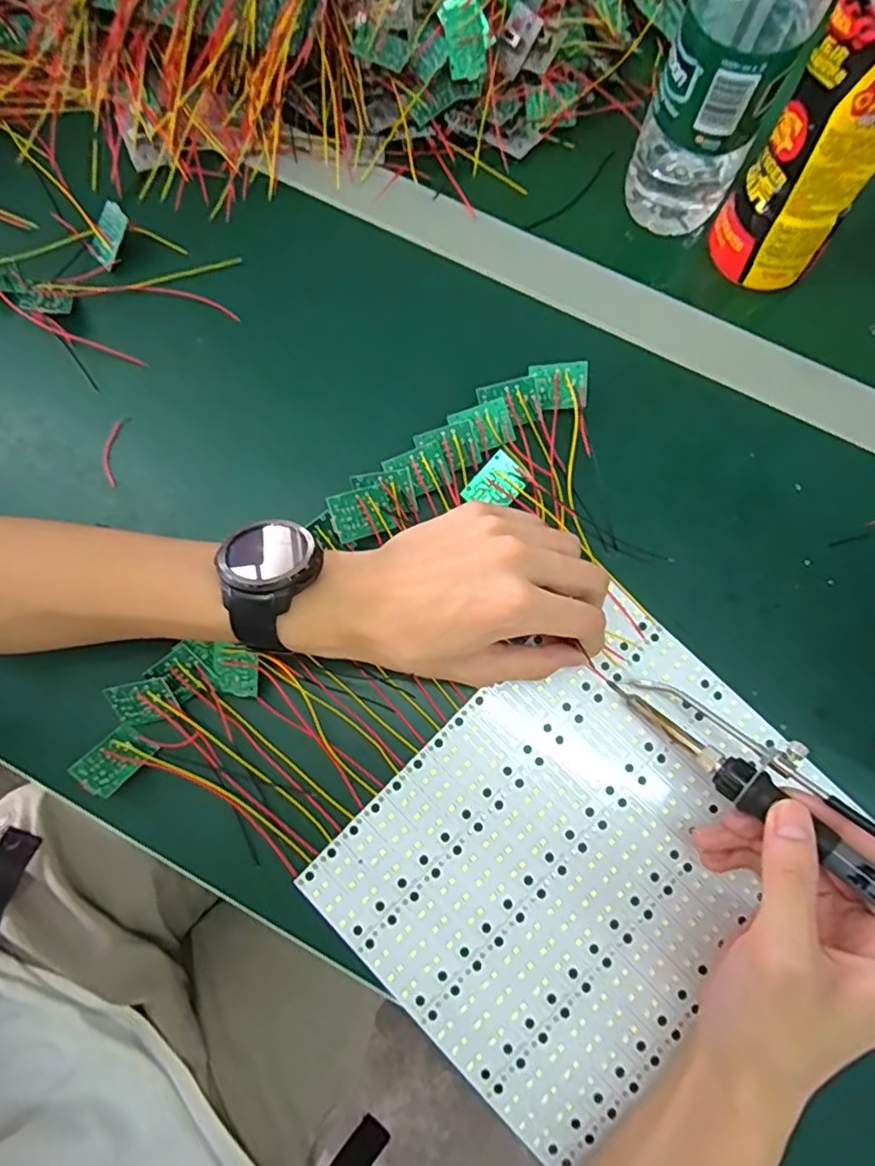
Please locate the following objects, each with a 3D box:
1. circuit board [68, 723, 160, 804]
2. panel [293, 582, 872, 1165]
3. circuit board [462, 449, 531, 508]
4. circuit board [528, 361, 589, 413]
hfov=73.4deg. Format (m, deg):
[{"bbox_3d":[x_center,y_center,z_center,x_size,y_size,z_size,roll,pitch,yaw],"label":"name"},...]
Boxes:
[{"bbox_3d":[-0.171,0.095,0.312,0.026,0.004,0.037,31,45,11],"label":"circuit board"},{"bbox_3d":[0.074,0.138,0.310,0.181,0.006,0.235,44,81,9],"label":"panel"},{"bbox_3d":[0.034,-0.056,0.339,0.034,0.004,0.027,-43,93,4],"label":"circuit board"},{"bbox_3d":[0.073,-0.118,0.351,0.033,0.005,0.027,-4,99,13],"label":"circuit board"}]

